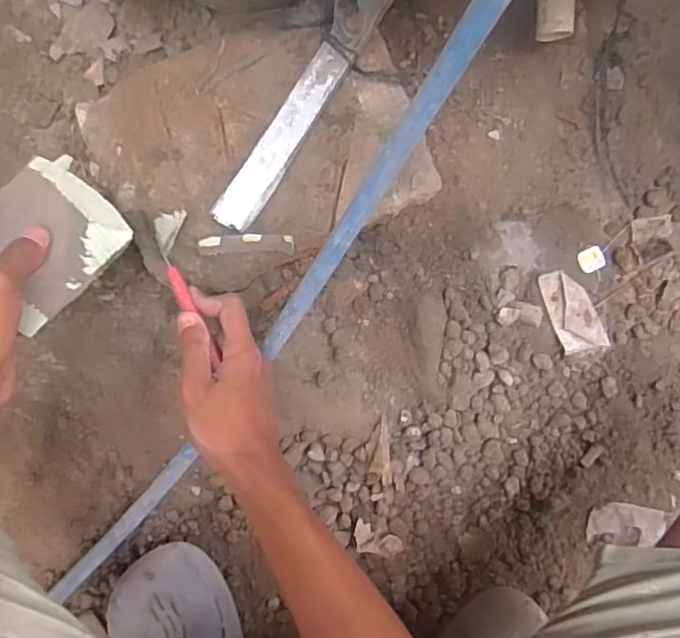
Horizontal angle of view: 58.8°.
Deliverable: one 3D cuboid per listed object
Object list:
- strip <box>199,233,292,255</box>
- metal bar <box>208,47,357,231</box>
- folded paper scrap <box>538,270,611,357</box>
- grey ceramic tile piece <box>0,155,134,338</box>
[{"bbox_3d":[-0.079,-0.063,0.509,0.079,0.011,0.017,-1,91,0],"label":"strip"},{"bbox_3d":[-0.048,-0.152,0.507,0.031,0.017,0.171,32,91,-1],"label":"metal bar"},{"bbox_3d":[0.235,-0.008,0.608,0.046,0.014,0.084,-19,93,2],"label":"folded paper scrap"},{"bbox_3d":[-0.207,-0.056,0.421,0.085,0.005,0.108,45,58,-11],"label":"grey ceramic tile piece"}]

